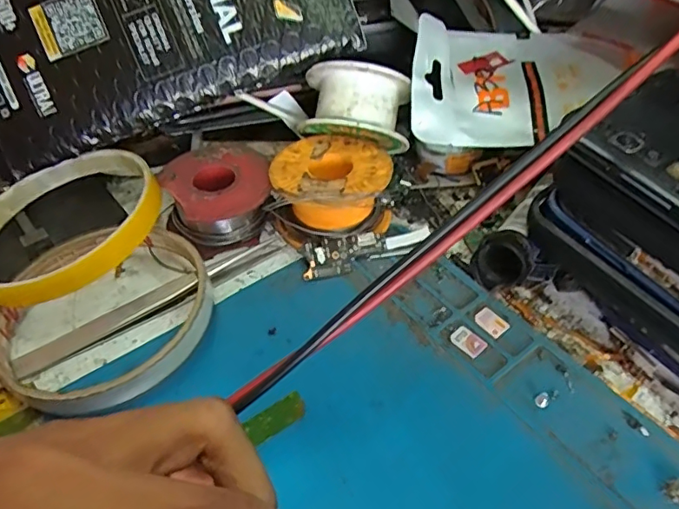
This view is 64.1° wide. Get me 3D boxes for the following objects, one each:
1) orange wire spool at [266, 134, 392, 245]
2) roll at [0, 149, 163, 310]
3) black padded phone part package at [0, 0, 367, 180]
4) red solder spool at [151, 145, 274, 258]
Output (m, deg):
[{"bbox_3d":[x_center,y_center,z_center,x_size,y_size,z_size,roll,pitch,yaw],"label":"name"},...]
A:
[{"bbox_3d":[-0.003,-0.026,0.245,0.051,0.029,0.052,-1,47,1],"label":"orange wire spool"},{"bbox_3d":[-0.115,-0.014,0.227,0.080,0.012,0.083,-9,46,9],"label":"roll"},{"bbox_3d":[-0.082,-0.107,0.238,0.169,0.090,0.011,-21,12,-1],"label":"black padded phone part package"},{"bbox_3d":[-0.056,-0.026,0.250,0.046,0.027,0.048,-1,47,1],"label":"red solder spool"}]

